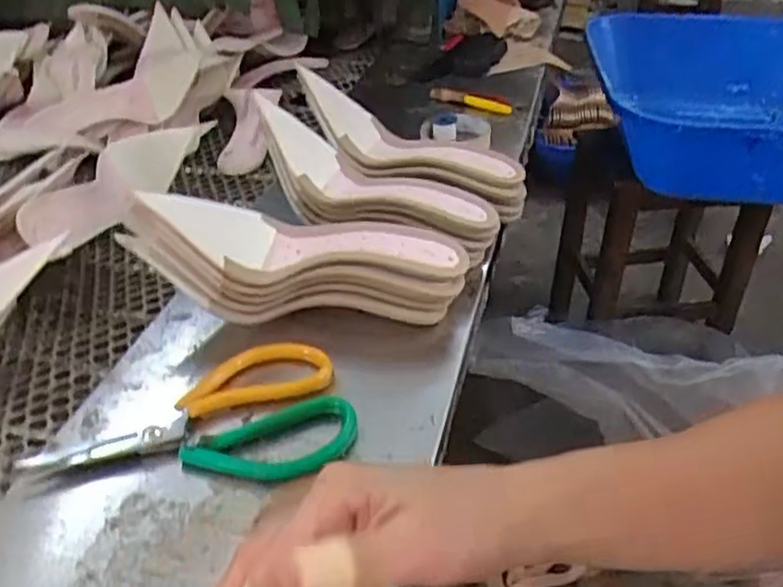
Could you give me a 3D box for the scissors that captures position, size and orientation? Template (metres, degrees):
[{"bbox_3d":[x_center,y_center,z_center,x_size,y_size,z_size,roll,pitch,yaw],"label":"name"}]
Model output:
[{"bbox_3d":[-0.123,0.079,0.449,0.191,0.015,0.103,-6,36,-7],"label":"scissors"}]

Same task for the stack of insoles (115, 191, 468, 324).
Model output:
[{"bbox_3d":[-0.067,-0.027,0.518,0.237,0.077,0.064,6,35,-6],"label":"stack of insoles"}]

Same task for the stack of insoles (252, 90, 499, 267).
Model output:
[{"bbox_3d":[-0.021,-0.088,0.591,0.222,0.070,0.069,23,42,12],"label":"stack of insoles"}]

